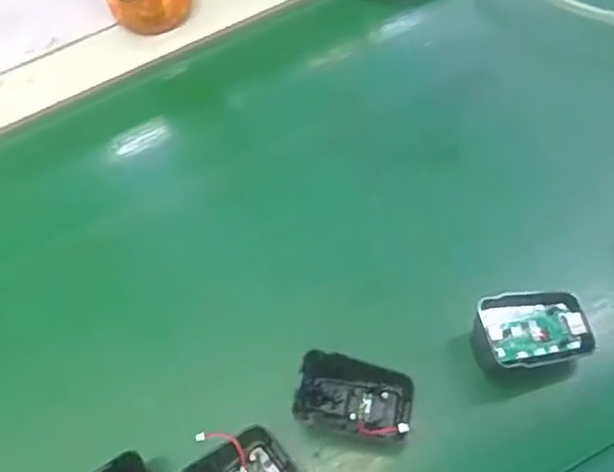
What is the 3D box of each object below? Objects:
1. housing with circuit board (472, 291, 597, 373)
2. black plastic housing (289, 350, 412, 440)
[{"bbox_3d":[0.135,0.060,0.414,0.073,0.037,0.044,-10,66,-1],"label":"housing with circuit board"},{"bbox_3d":[0.025,0.097,0.399,0.074,0.037,0.046,13,71,8],"label":"black plastic housing"}]

